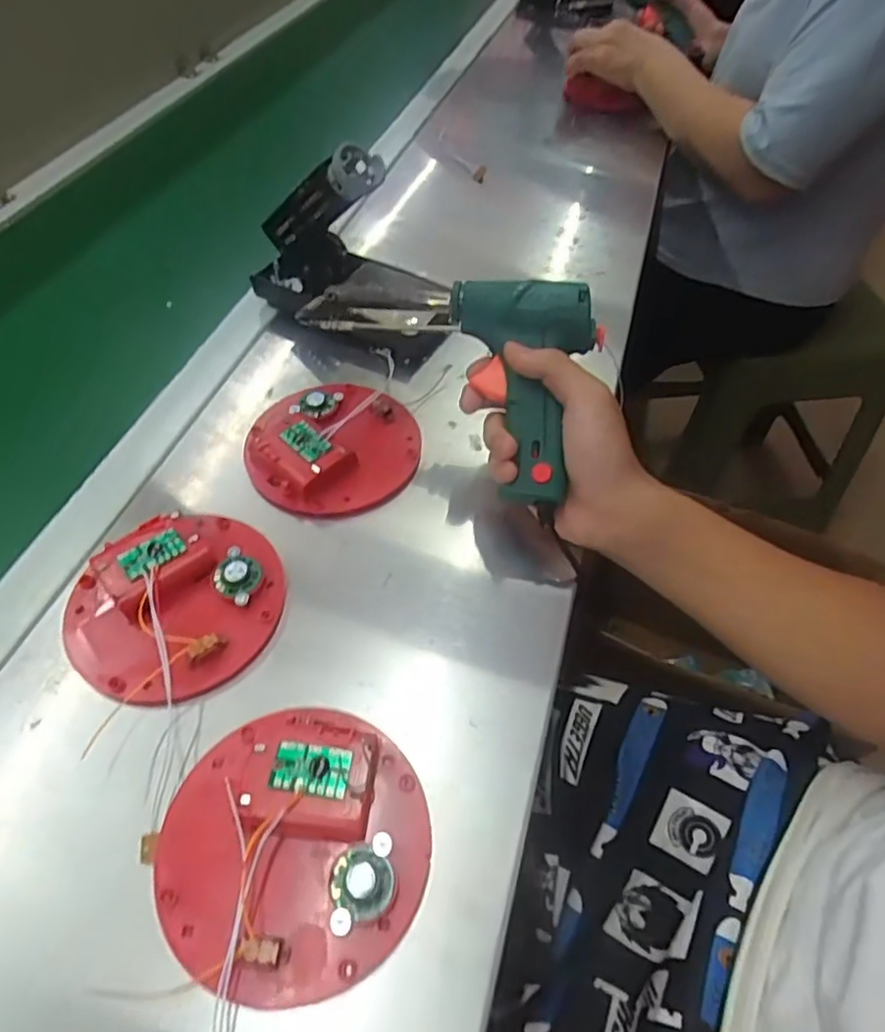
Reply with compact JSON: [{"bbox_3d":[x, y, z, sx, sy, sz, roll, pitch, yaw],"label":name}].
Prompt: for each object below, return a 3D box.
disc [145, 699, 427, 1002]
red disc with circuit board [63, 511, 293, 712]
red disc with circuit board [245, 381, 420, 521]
[{"bbox_3d":[-0.069,0.147,0.288,0.121,0.028,0.114,0,52,0],"label":"disc"},{"bbox_3d":[-0.154,0.047,0.364,0.120,0.027,0.107,-30,58,-21],"label":"red disc with circuit board"},{"bbox_3d":[-0.077,-0.052,0.441,0.117,0.024,0.110,0,52,0],"label":"red disc with circuit board"}]

